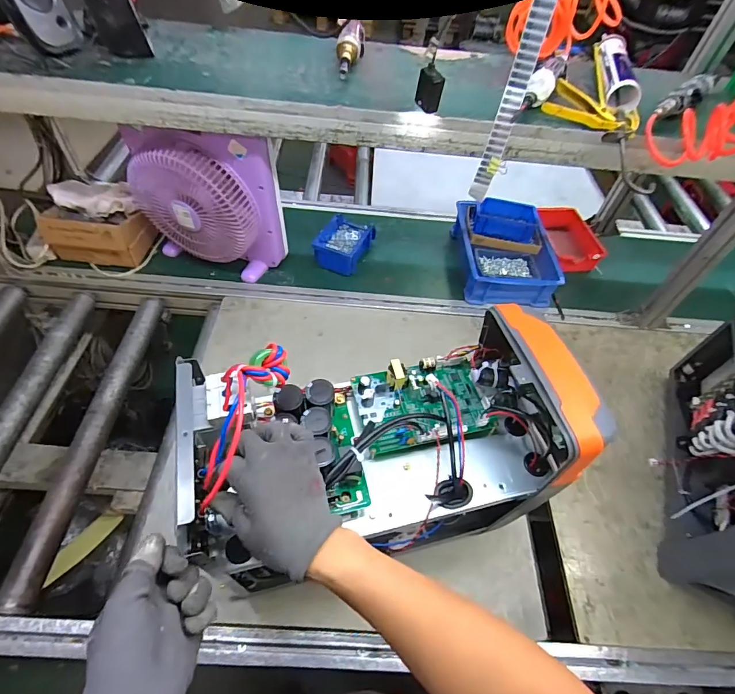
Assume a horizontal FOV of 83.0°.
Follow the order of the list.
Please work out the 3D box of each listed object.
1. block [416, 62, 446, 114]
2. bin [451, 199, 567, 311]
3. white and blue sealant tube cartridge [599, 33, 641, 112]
[{"bbox_3d":[0.088,-0.366,0.590,0.037,0.057,0.015,24,55,14],"label":"block"},{"bbox_3d":[0.328,-0.230,1.014,0.214,0.109,0.275,-1,53,-5],"label":"bin"},{"bbox_3d":[0.445,-0.492,0.739,0.055,0.042,0.269,14,53,6],"label":"white and blue sealant tube cartridge"}]

